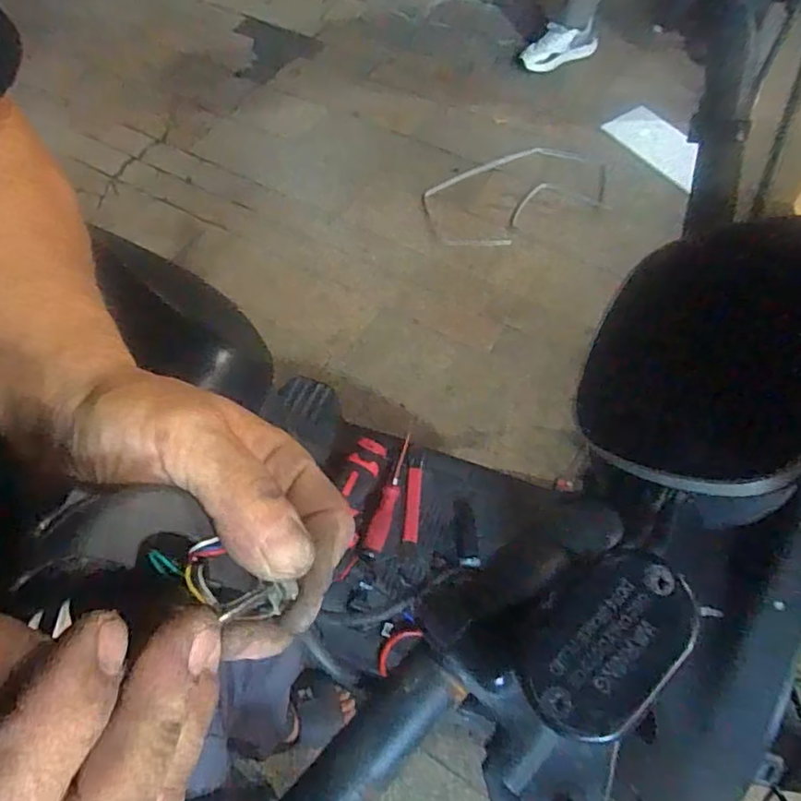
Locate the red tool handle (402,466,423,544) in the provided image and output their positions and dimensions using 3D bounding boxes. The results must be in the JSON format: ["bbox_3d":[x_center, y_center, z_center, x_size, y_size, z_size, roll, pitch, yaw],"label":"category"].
[{"bbox_3d":[0.018,0.155,0.904,0.021,0.009,0.112,3,61,5],"label":"red tool handle"}]

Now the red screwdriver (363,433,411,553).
[{"bbox_3d":[-0.013,0.142,0.896,0.025,0.028,0.172,16,63,12],"label":"red screwdriver"}]

